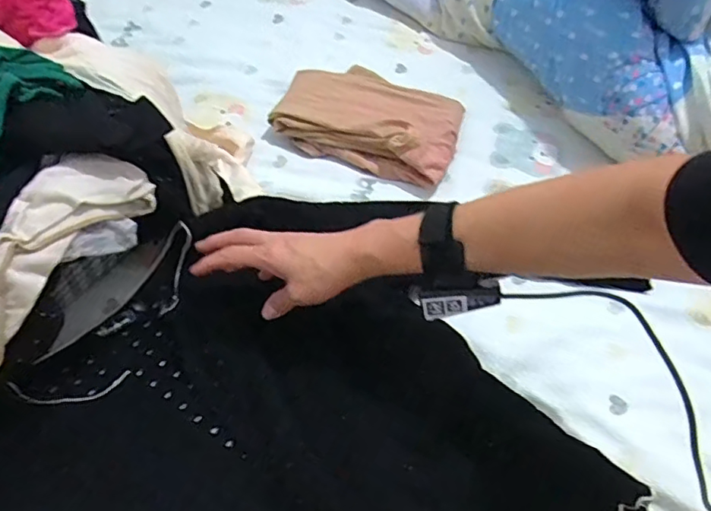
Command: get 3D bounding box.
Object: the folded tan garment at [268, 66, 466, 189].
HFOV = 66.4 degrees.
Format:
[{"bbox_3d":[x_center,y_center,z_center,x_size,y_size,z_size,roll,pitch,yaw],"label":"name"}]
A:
[{"bbox_3d":[0.022,-0.190,0.723,0.240,0.051,0.166,21,59,13],"label":"folded tan garment"}]

